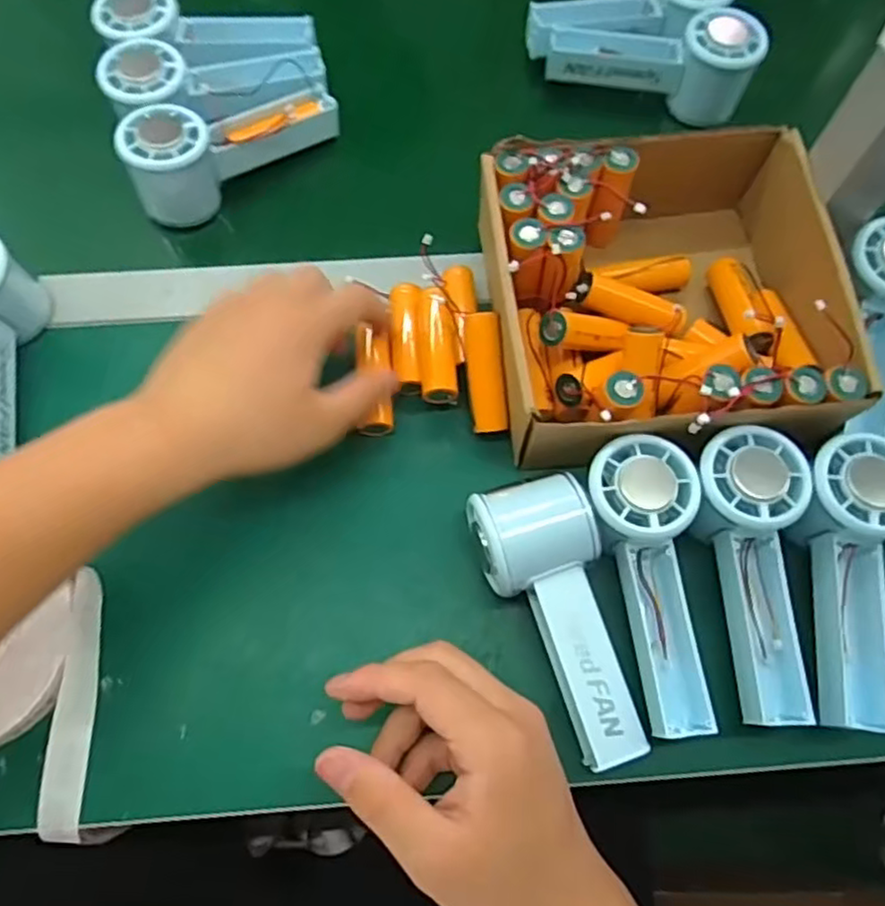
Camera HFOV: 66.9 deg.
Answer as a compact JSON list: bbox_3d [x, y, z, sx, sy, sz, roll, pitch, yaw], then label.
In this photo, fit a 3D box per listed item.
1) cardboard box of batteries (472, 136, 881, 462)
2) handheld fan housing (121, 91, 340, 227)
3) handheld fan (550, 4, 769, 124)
[{"bbox_3d":[0.129,-0.096,0.409,0.189,0.072,0.189,-7,68,-4],"label":"cardboard box of batteries"},{"bbox_3d":[-0.144,-0.220,0.469,0.148,0.056,0.057,-24,70,-10],"label":"handheld fan housing"},{"bbox_3d":[0.156,-0.297,0.503,0.146,0.059,0.045,12,68,4],"label":"handheld fan"}]

